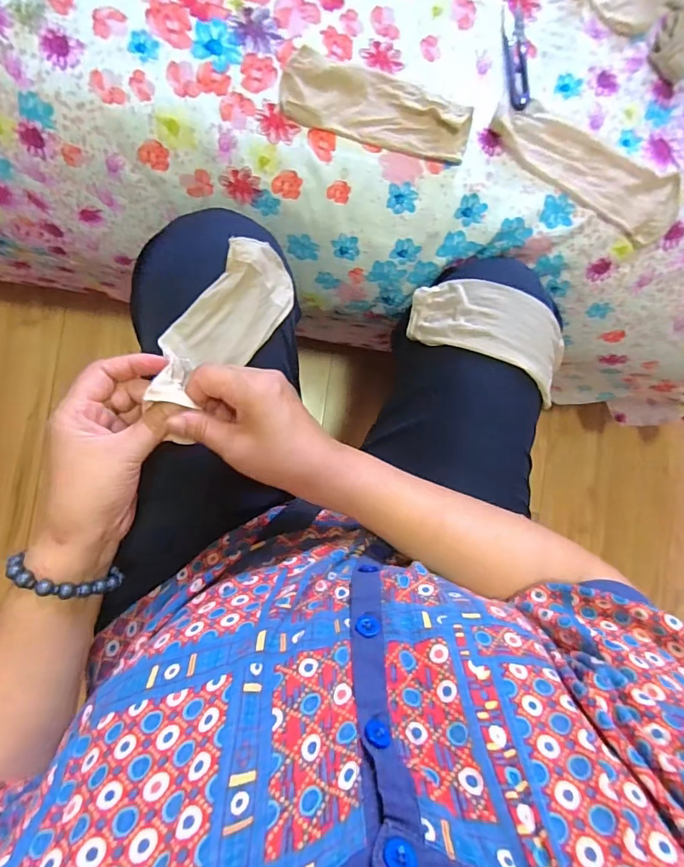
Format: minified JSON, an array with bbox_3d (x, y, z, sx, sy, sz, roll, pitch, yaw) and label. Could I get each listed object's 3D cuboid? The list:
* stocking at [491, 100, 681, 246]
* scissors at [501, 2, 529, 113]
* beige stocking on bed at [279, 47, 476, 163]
[{"bbox_3d":[0.246,-0.265,0.446,0.206,0.016,0.071,22,87,-5],"label":"stocking"},{"bbox_3d":[0.173,-0.371,0.445,0.026,0.009,0.095,-8,90,-6],"label":"scissors"},{"bbox_3d":[0.035,-0.301,0.416,0.175,0.010,0.056,9,102,-10],"label":"beige stocking on bed"}]

